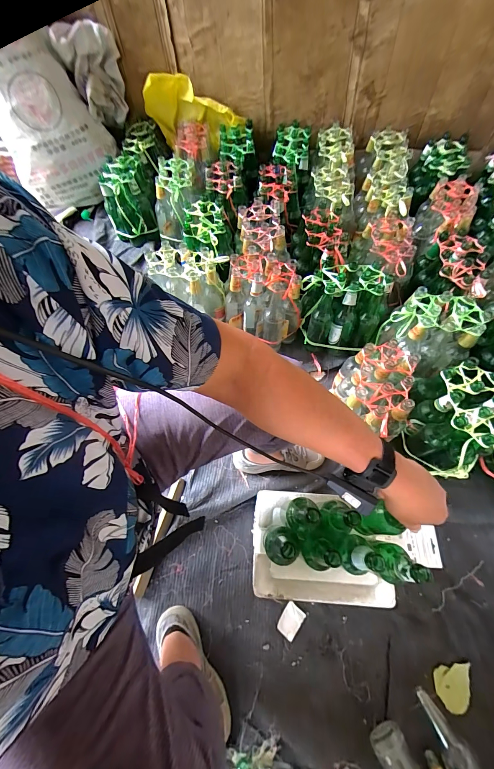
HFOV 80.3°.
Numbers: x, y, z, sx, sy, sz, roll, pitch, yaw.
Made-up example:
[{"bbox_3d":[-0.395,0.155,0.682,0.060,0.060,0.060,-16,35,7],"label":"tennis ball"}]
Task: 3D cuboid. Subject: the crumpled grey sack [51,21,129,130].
[{"bbox_3d":[-0.545,-1.111,1.064,0.191,0.271,0.075,-18,65,-6],"label":"crumpled grey sack"}]

